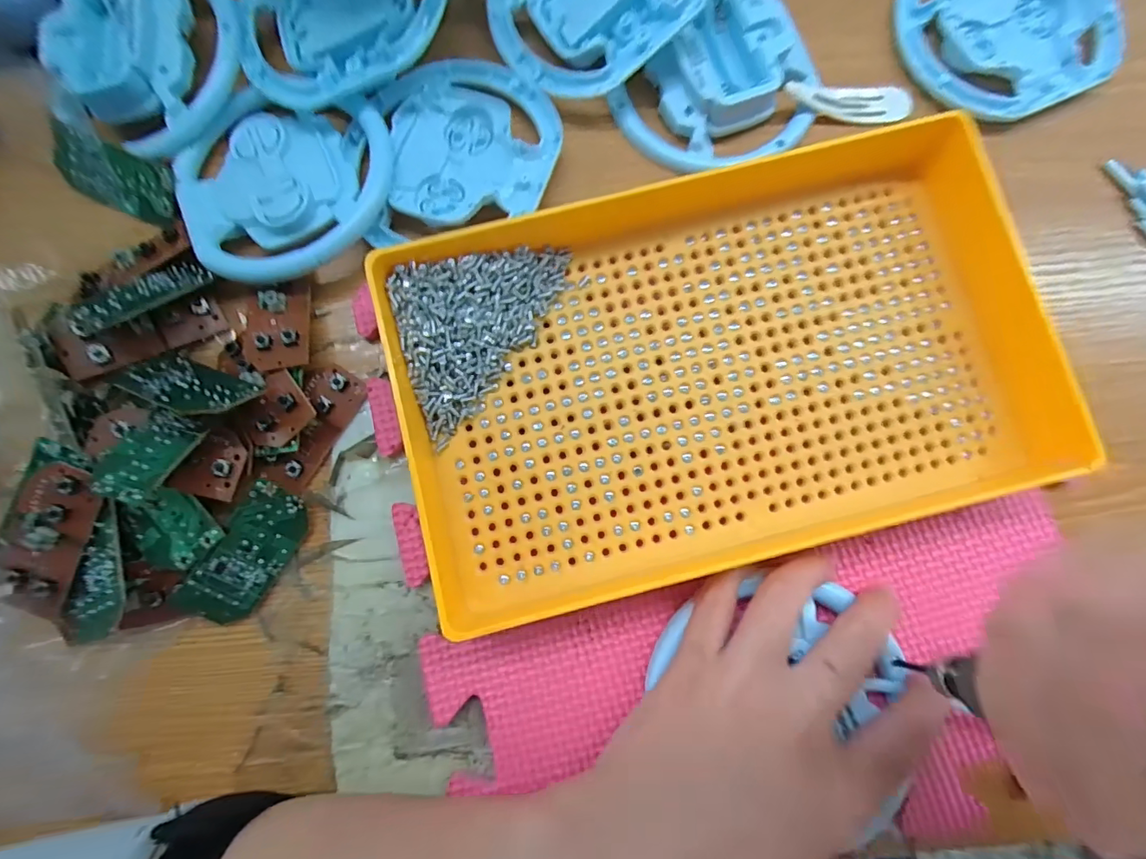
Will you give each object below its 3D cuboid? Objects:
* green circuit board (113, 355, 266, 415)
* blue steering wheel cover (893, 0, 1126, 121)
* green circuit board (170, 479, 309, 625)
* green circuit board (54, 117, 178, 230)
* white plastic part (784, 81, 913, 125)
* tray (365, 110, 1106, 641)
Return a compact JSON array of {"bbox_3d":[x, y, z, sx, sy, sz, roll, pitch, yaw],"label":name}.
[{"bbox_3d":[-0.158,-0.018,0.215,0.057,0.032,0.004,13,124,14],"label":"green circuit board"},{"bbox_3d":[0.212,-0.201,0.261,0.099,0.013,0.096,-26,83,-3],"label":"blue steering wheel cover"},{"bbox_3d":[-0.137,0.053,0.222,0.029,0.006,0.060,36,82,-18],"label":"green circuit board"},{"bbox_3d":[-0.213,-0.117,0.245,0.061,0.005,0.028,23,112,-5],"label":"green circuit board"},{"bbox_3d":[0.133,-0.160,0.251,0.064,0.011,0.021,-1,83,0],"label":"white plastic part"},{"bbox_3d":[0.058,-0.025,0.214,0.249,0.041,0.166,-14,82,-2],"label":"tray"}]

